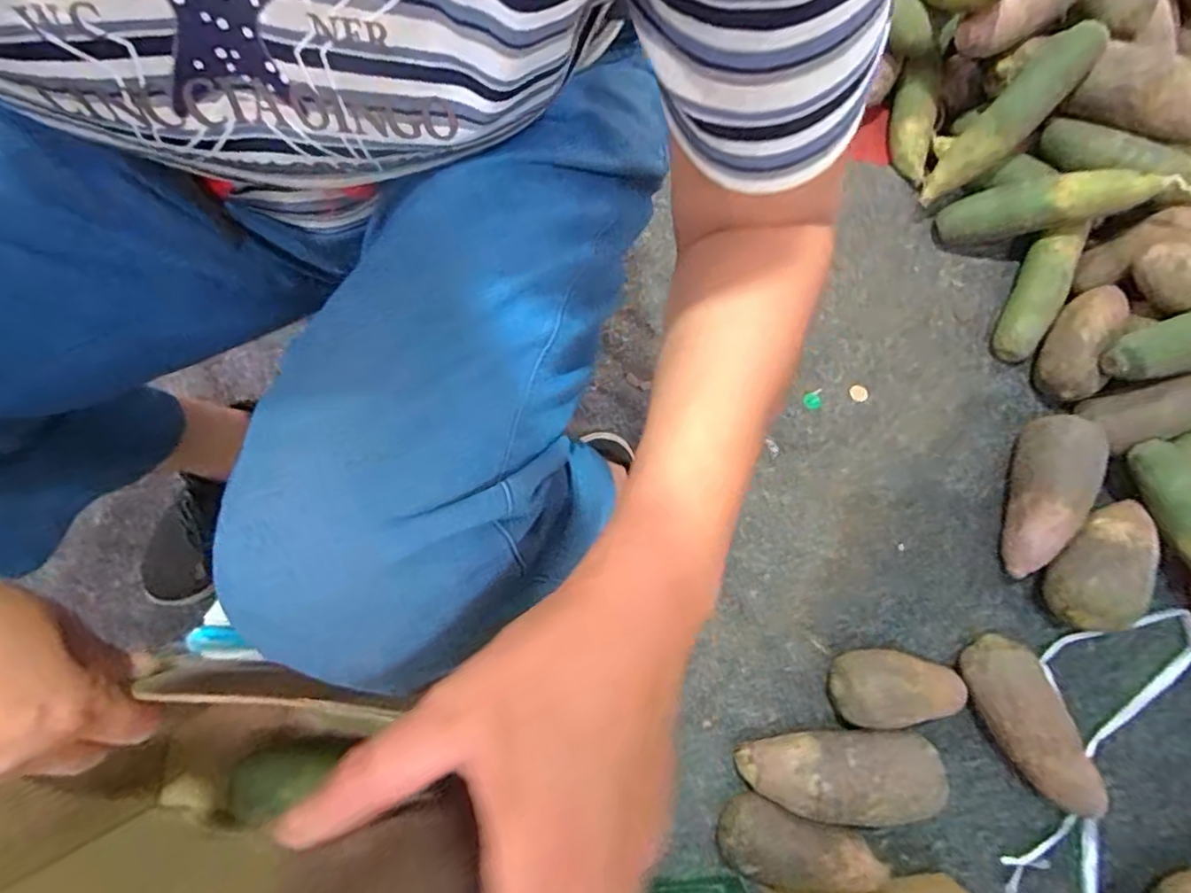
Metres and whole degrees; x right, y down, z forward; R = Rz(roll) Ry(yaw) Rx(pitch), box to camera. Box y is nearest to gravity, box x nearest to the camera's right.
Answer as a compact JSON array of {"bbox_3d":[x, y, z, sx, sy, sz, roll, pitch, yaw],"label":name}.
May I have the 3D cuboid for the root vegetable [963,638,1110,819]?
[{"bbox_3d":[0.425,0.272,0.572,0.064,0.053,0.174,-25,80,-6],"label":"root vegetable"}]

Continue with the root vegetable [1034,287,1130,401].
[{"bbox_3d":[0.533,-0.117,0.634,0.054,0.064,0.125,24,91,6],"label":"root vegetable"}]

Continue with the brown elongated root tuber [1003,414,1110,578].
[{"bbox_3d":[0.478,0.053,0.616,0.059,0.063,0.176,17,93,4],"label":"brown elongated root tuber"}]

